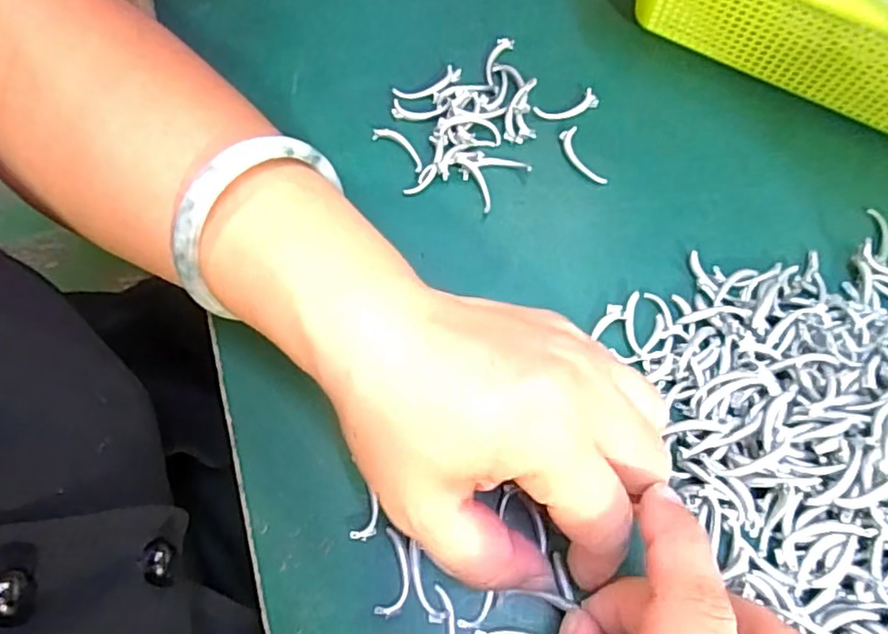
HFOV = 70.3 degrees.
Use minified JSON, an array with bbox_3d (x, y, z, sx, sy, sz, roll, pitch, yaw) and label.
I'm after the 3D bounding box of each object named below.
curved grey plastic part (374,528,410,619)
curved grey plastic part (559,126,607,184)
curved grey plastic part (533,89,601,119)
[{"bbox_3d":[-0.017,0.089,0.217,0.010,0.004,0.027,8,68,2],"label":"curved grey plastic part"},{"bbox_3d":[0.062,-0.073,0.286,0.010,0.004,0.031,-24,70,-10],"label":"curved grey plastic part"},{"bbox_3d":[0.058,-0.099,0.295,0.032,0.004,0.009,-21,70,-9],"label":"curved grey plastic part"}]

